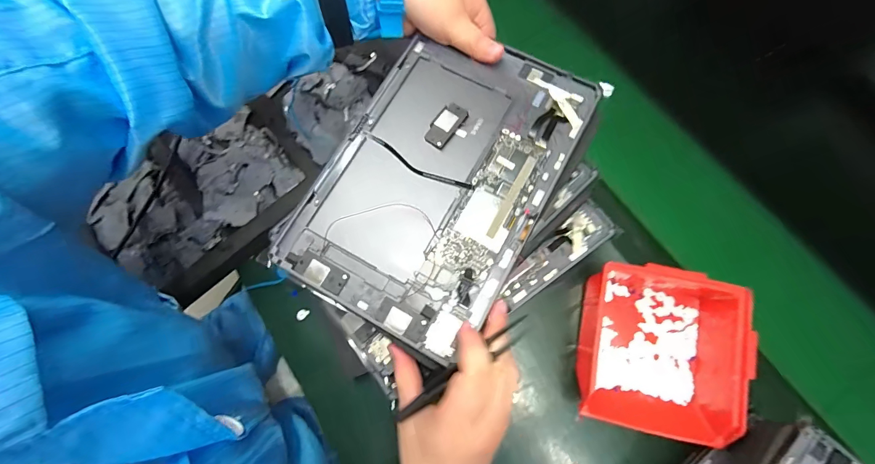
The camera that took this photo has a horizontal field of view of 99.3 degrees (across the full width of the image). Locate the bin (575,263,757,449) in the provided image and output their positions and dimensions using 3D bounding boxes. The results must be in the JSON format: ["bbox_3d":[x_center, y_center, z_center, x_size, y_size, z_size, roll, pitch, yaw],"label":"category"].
[{"bbox_3d":[0.204,0.109,0.336,0.134,0.074,0.136,10,74,4],"label":"bin"}]

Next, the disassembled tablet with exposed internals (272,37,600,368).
[{"bbox_3d":[0.003,-0.047,0.299,0.172,0.015,0.249,31,77,9],"label":"disassembled tablet with exposed internals"}]

